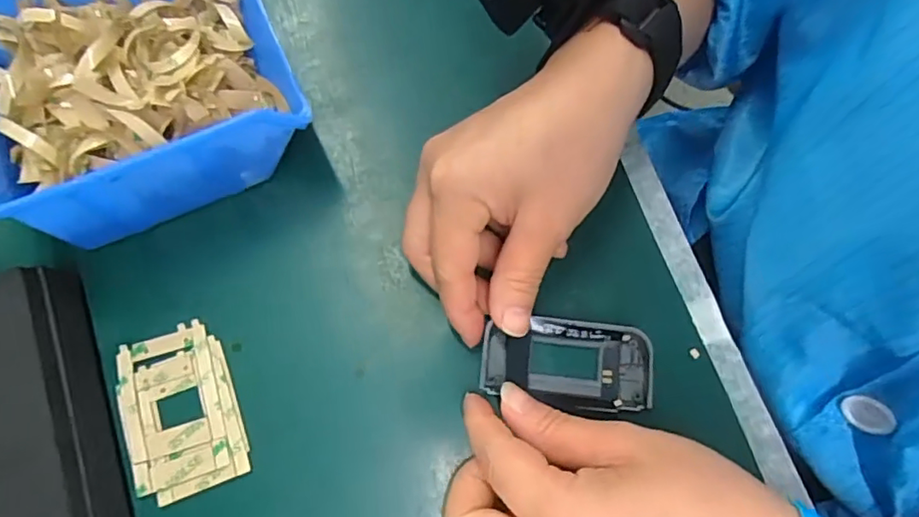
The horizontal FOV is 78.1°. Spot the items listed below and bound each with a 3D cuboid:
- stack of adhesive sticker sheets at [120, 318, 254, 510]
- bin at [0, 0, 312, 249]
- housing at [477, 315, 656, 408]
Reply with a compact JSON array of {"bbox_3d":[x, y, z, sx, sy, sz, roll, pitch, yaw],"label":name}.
[{"bbox_3d":[-0.123,0.067,0.250,0.047,0.004,0.071,-19,75,-10],"label":"stack of adhesive sticker sheets"},{"bbox_3d":[-0.146,-0.080,0.263,0.130,0.077,0.122,-23,75,-5],"label":"bin"},{"bbox_3d":[0.049,0.047,0.257,0.076,0.008,0.038,6,75,3],"label":"housing"}]

